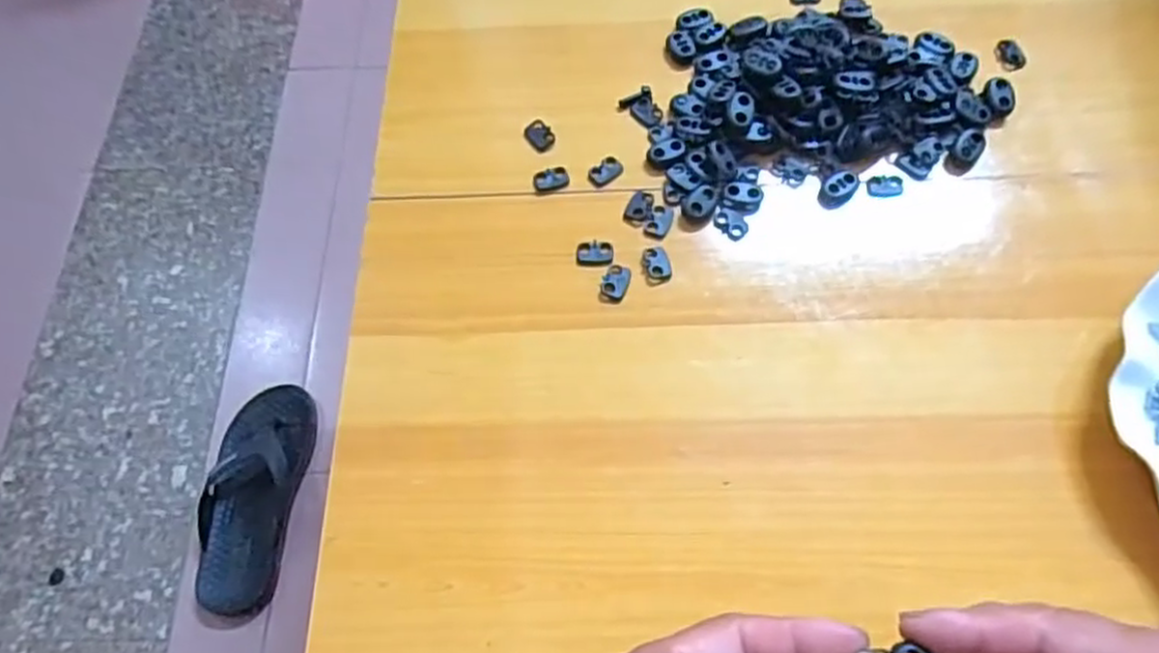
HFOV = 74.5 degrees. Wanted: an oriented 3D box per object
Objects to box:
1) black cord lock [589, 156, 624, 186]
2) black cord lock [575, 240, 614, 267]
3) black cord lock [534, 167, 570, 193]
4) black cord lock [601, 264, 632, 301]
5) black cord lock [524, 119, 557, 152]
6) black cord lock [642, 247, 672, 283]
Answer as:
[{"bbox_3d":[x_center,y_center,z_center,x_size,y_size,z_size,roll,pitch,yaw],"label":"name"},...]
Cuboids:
[{"bbox_3d":[0.014,-0.083,0.402,0.019,0.004,0.013,-40,70,-14],"label":"black cord lock"},{"bbox_3d":[0.007,-0.037,0.382,0.019,0.004,0.014,-2,65,2],"label":"black cord lock"},{"bbox_3d":[-0.015,-0.078,0.403,0.019,0.004,0.014,-15,65,-4],"label":"black cord lock"},{"bbox_3d":[0.018,-0.022,0.374,0.012,0.004,0.019,19,68,11],"label":"black cord lock"},{"bbox_3d":[-0.022,-0.105,0.416,0.015,0.004,0.021,-23,66,-7],"label":"black cord lock"},{"bbox_3d":[0.038,-0.032,0.377,0.013,0.004,0.019,-15,65,-4],"label":"black cord lock"}]

